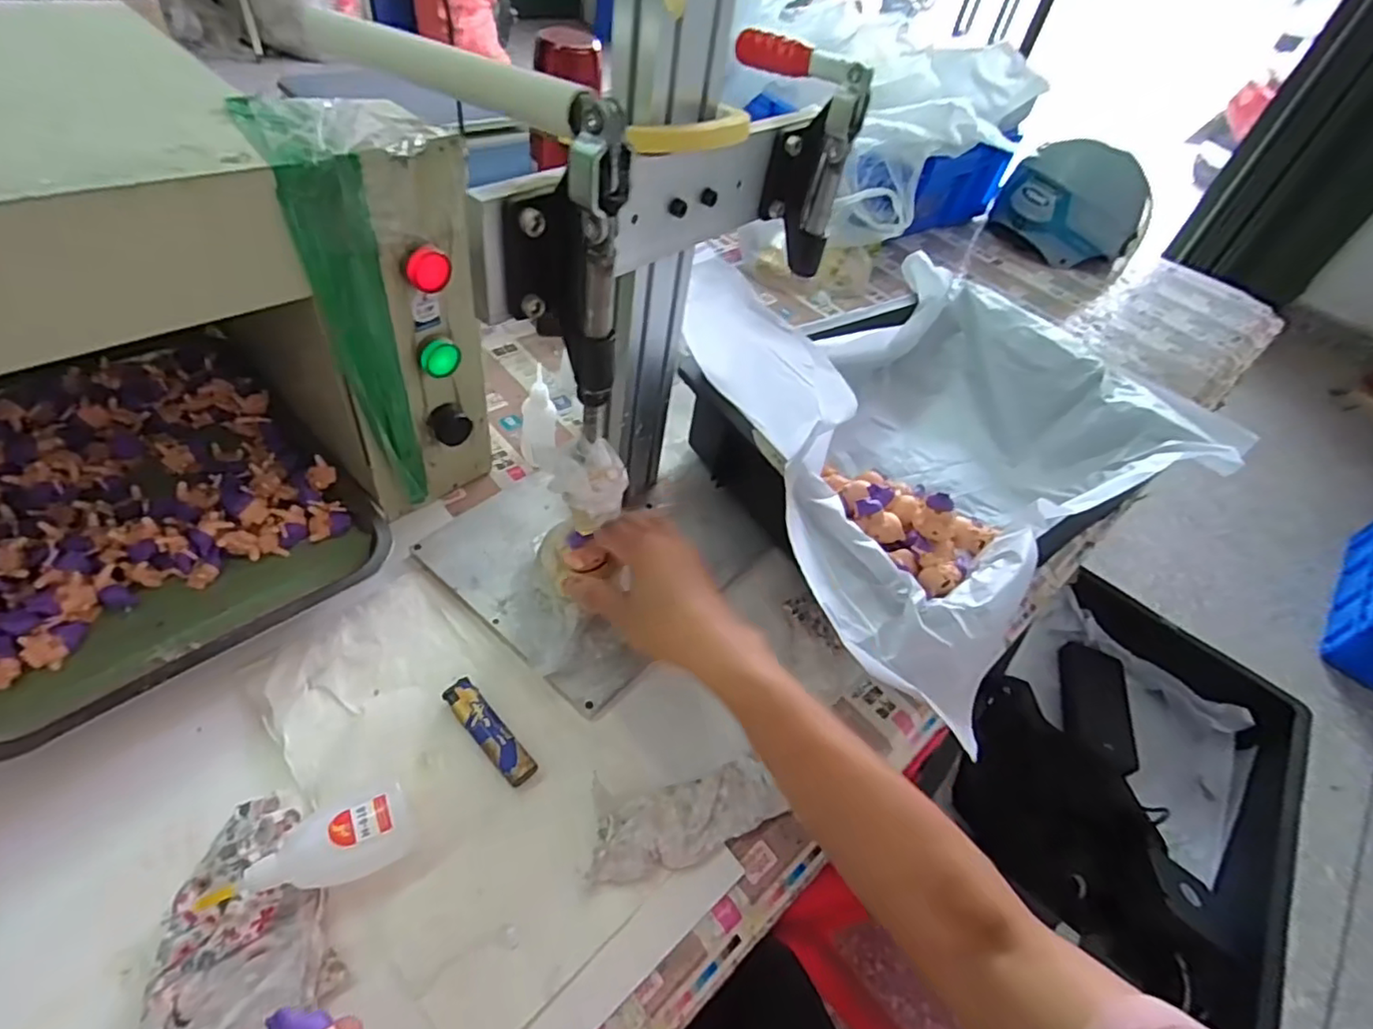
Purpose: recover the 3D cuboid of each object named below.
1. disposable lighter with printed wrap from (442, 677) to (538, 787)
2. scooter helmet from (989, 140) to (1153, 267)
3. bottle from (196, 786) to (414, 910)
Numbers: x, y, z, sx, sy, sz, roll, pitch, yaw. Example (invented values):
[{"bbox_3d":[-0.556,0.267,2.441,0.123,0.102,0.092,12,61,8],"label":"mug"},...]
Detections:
[{"bbox_3d":[-0.131,0.142,0.421,0.081,0.015,0.020,42,51,22],"label":"disposable lighter with printed wrap"},{"bbox_3d":[0.640,-0.508,1.057,0.230,0.157,0.190,30,49,20],"label":"scooter helmet"},{"bbox_3d":[-0.205,0.191,0.349,0.104,0.036,0.041,-18,55,-25],"label":"bottle"}]

